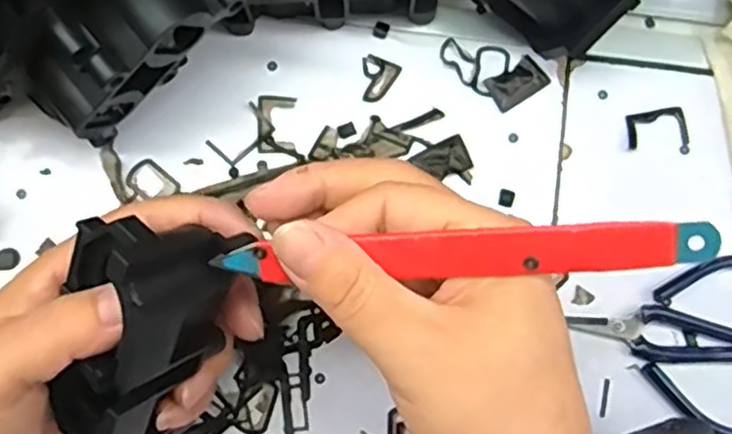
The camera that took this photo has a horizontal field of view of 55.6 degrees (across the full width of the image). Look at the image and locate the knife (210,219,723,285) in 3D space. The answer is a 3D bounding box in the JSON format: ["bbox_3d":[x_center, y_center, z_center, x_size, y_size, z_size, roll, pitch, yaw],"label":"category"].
[{"bbox_3d":[0.025,0.011,0.212,0.150,0.004,0.017,-2,105,13],"label":"knife"}]

